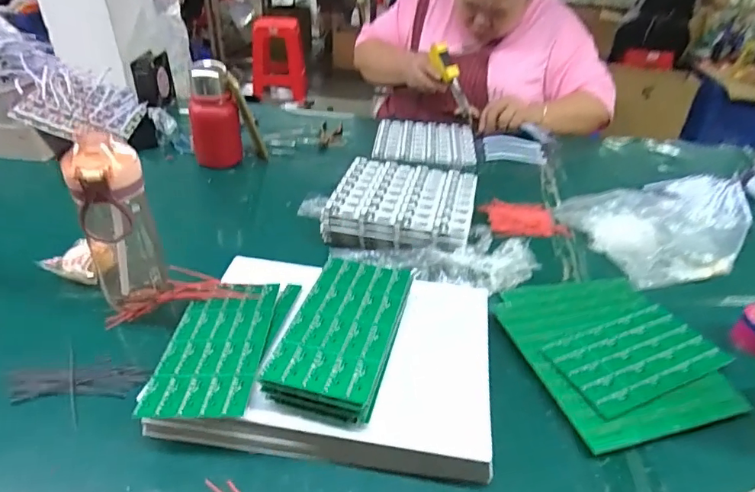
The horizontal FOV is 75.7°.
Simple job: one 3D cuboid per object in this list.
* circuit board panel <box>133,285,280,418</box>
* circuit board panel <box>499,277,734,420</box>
[{"bbox_3d":[-0.169,0.102,0.510,0.101,0.008,0.183,-3,33,2],"label":"circuit board panel"},{"bbox_3d":[0.277,0.101,0.585,0.193,0.011,0.193,-10,38,-17],"label":"circuit board panel"}]

